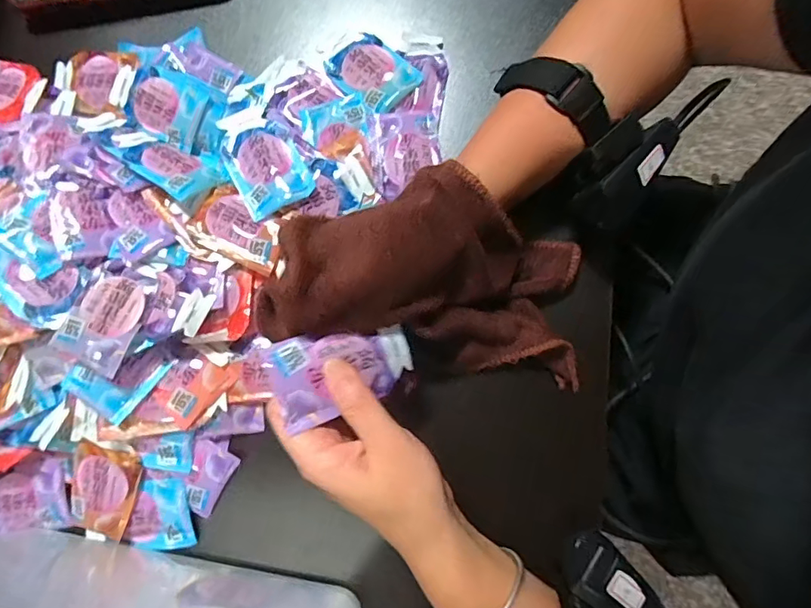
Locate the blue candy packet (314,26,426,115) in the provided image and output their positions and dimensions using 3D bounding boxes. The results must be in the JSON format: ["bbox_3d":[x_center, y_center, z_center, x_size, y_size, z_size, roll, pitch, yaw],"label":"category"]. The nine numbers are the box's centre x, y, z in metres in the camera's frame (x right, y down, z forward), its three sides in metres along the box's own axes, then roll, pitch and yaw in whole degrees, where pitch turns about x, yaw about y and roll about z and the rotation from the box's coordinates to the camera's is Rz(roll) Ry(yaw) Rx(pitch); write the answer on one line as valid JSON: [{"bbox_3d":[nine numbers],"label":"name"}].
[{"bbox_3d":[-0.029,-0.171,0.359,0.076,0.016,0.047,42,81,7],"label":"blue candy packet"}]

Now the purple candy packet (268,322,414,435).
[{"bbox_3d":[-0.033,0.034,0.269,0.076,0.007,0.045,-19,94,-23],"label":"purple candy packet"}]

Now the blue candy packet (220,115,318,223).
[{"bbox_3d":[-0.096,-0.096,0.337,0.047,0.007,0.067,-27,80,-5],"label":"blue candy packet"}]

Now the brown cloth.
[{"bbox_3d":[0.018,-0.017,0.295,0.181,0.071,0.106,4,79,1],"label":"brown cloth"}]

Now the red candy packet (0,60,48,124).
[{"bbox_3d":[-0.309,-0.164,0.378,0.072,0.015,0.050,20,84,6],"label":"red candy packet"}]

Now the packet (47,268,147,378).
[{"bbox_3d":[-0.189,0.010,0.311,0.046,0.010,0.060,20,79,4],"label":"packet"}]

